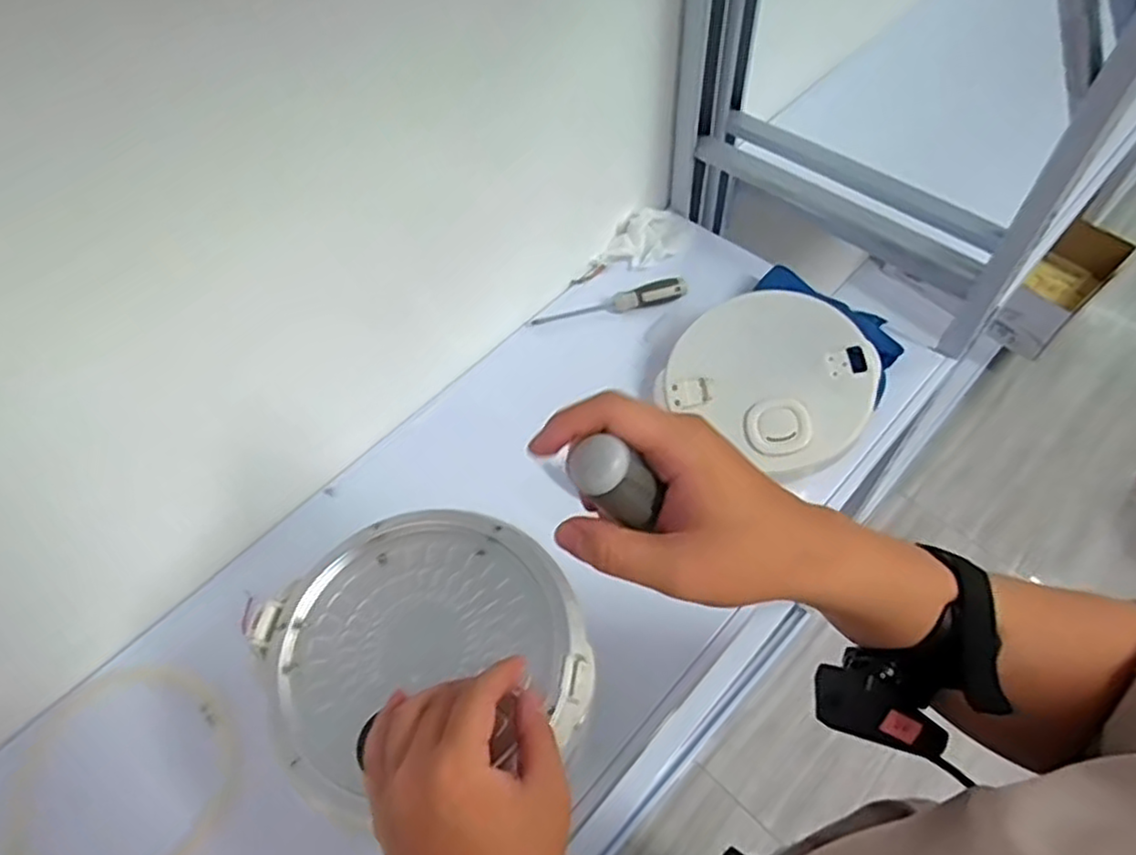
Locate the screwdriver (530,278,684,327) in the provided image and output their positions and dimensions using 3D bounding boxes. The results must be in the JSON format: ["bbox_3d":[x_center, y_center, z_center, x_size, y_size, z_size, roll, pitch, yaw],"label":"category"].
[{"bbox_3d":[0.049,-0.145,0.827,0.192,0.025,0.028,-11,57,-3],"label":"screwdriver"}]

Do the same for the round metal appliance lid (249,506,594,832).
[{"bbox_3d":[-0.093,0.132,0.441,0.193,0.018,0.169,-17,57,-7],"label":"round metal appliance lid"}]

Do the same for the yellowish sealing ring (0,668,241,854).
[{"bbox_3d":[-0.374,0.292,0.576,0.185,0.015,0.183,-2,57,3],"label":"yellowish sealing ring"}]

